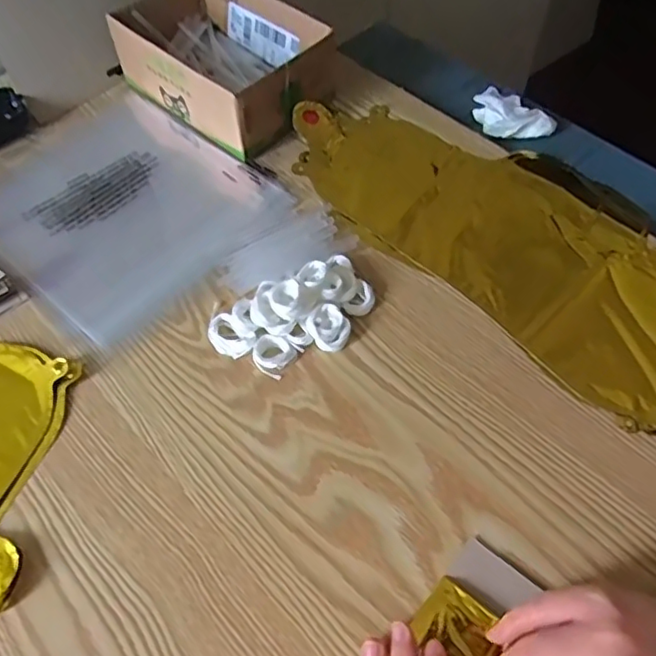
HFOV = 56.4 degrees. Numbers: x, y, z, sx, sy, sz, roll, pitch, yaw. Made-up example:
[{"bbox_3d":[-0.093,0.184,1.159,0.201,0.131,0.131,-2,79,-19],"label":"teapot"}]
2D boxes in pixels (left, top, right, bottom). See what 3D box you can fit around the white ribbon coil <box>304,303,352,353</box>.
[{"bbox_3d":[0.000,0.001,0.439,0.030,0.015,0.028,-1,56,1],"label":"white ribbon coil"}]

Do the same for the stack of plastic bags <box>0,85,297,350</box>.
[{"bbox_3d":[-0.184,-0.113,0.533,0.239,0.008,0.204,35,64,23],"label":"stack of plastic bags"}]

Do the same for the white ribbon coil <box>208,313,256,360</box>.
[{"bbox_3d":[-0.071,0.006,0.444,0.026,0.006,0.040,-40,63,-22],"label":"white ribbon coil"}]

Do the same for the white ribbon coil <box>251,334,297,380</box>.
[{"bbox_3d":[-0.040,0.019,0.434,0.028,0.007,0.027,-1,56,1],"label":"white ribbon coil"}]

